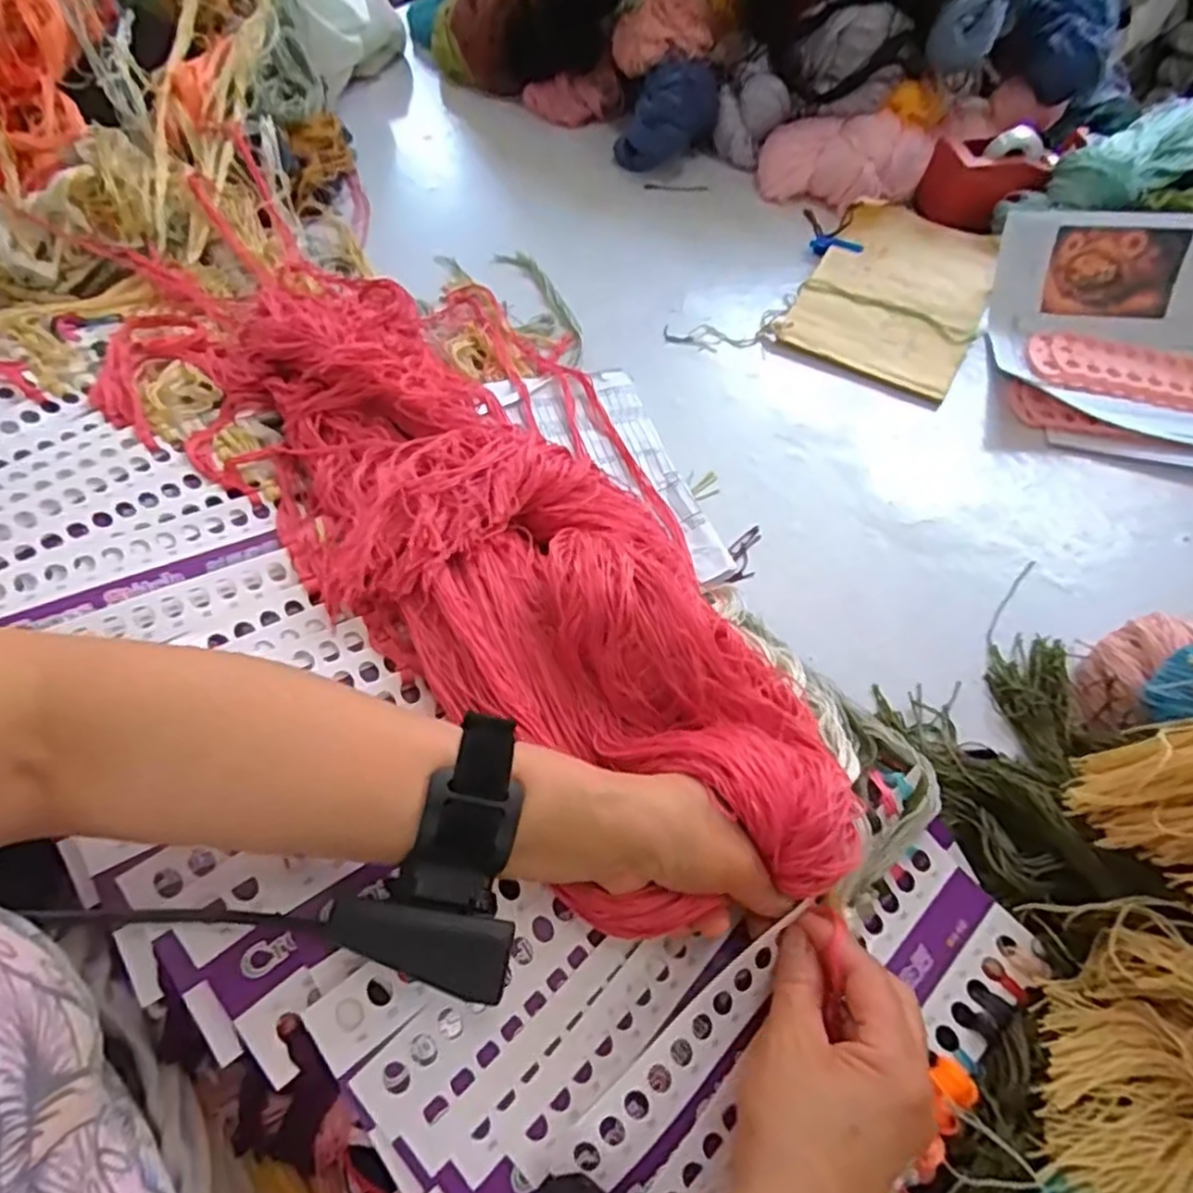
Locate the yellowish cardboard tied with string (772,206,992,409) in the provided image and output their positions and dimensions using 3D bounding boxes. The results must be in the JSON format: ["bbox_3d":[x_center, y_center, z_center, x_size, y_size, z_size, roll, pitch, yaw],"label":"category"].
[{"bbox_3d":[0.262,-0.265,0.618,0.142,0.010,0.204,27,68,11],"label":"yellowish cardboard tied with string"}]

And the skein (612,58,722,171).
[{"bbox_3d":[0.079,-0.477,0.706,0.104,0.079,0.053,-34,67,-19],"label":"skein"}]

